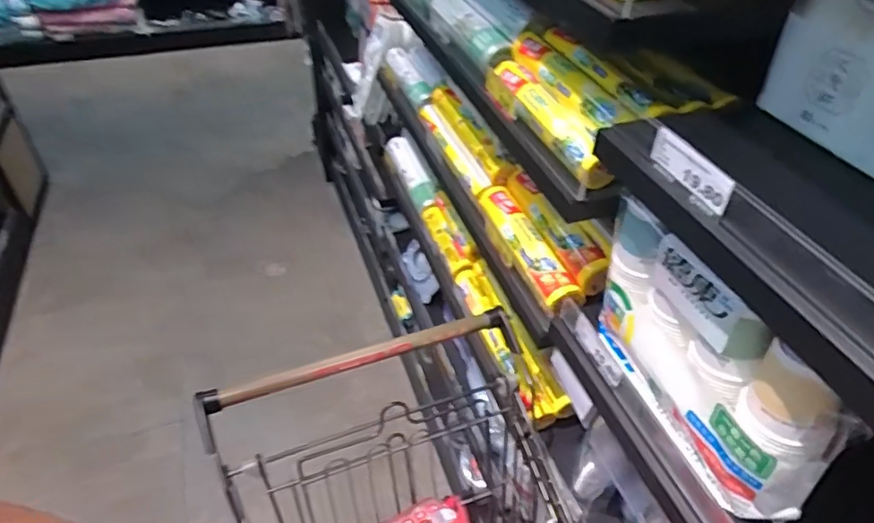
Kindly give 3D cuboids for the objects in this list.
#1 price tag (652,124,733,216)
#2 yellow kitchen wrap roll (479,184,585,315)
[{"bbox_3d":[0.213,-0.076,0.486,0.010,0.030,0.089,-5,42,-24],"label":"price tag"},{"bbox_3d":[0.133,-0.027,0.883,0.050,0.040,0.264,-13,44,-16],"label":"yellow kitchen wrap roll"}]

